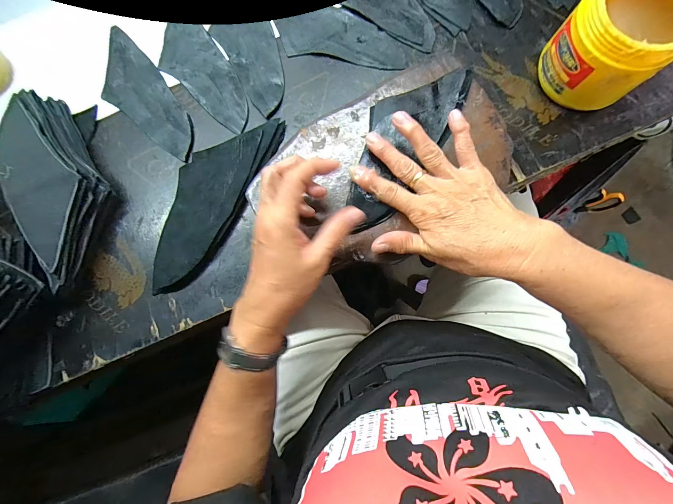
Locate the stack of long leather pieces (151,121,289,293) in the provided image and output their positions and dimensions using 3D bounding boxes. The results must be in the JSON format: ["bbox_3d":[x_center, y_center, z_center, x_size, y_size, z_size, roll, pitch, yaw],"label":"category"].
[{"bbox_3d":[-0.138,-0.060,0.325,0.072,0.016,0.214,31,85,7],"label":"stack of long leather pieces"}]

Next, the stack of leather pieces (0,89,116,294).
[{"bbox_3d":[-0.288,-0.073,0.315,0.074,0.053,0.207,-21,82,1],"label":"stack of leather pieces"}]

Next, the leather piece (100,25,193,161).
[{"bbox_3d":[-0.224,-0.182,0.353,0.064,0.009,0.174,-43,82,-3],"label":"leather piece"}]

